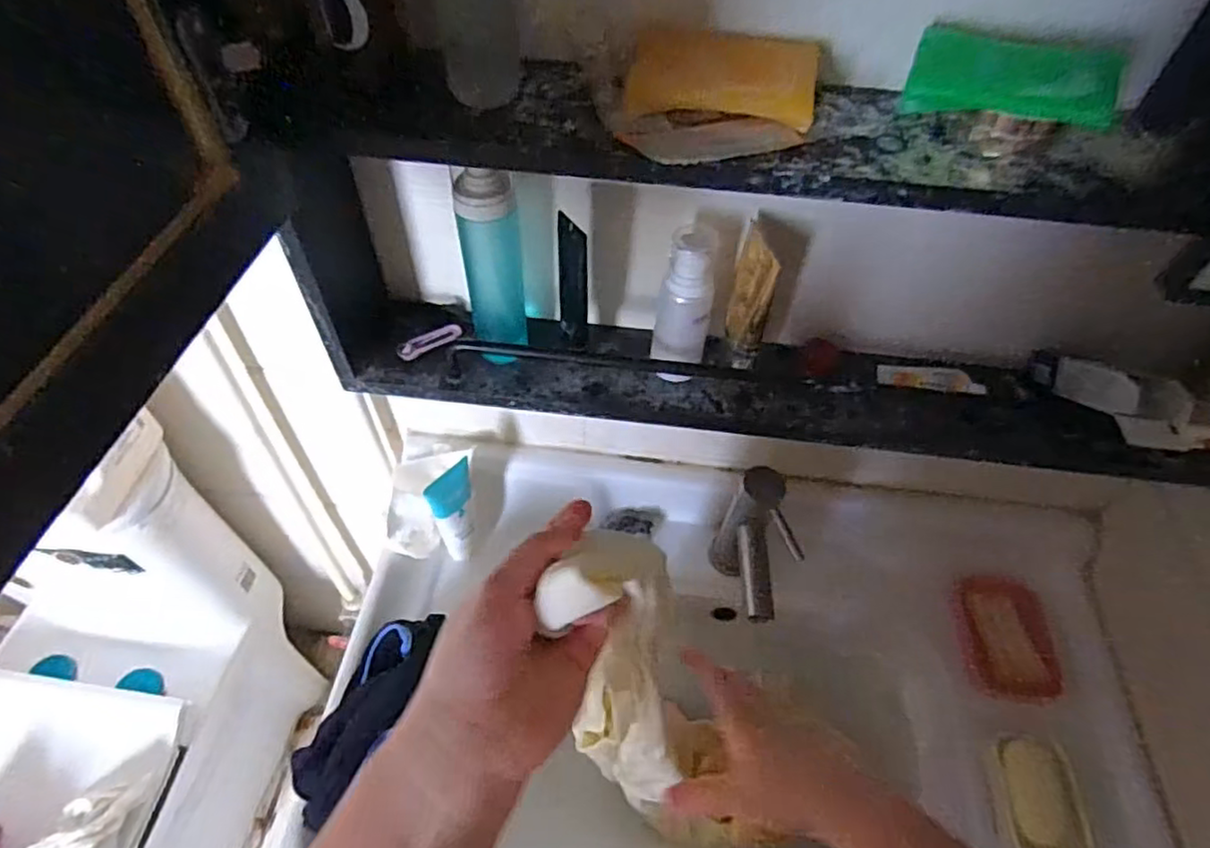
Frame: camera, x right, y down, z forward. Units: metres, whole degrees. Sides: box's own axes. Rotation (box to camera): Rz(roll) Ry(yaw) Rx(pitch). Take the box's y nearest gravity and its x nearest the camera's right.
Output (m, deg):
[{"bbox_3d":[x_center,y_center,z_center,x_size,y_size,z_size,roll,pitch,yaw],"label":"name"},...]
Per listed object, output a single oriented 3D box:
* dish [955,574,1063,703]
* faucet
[{"bbox_3d":[0.448,0.236,0.745,0.080,0.031,0.134,10,53,4],"label":"dish"},{"bbox_3d":[0.162,0.145,0.709,0.047,0.163,0.131,-3,53,-6],"label":"faucet"}]

